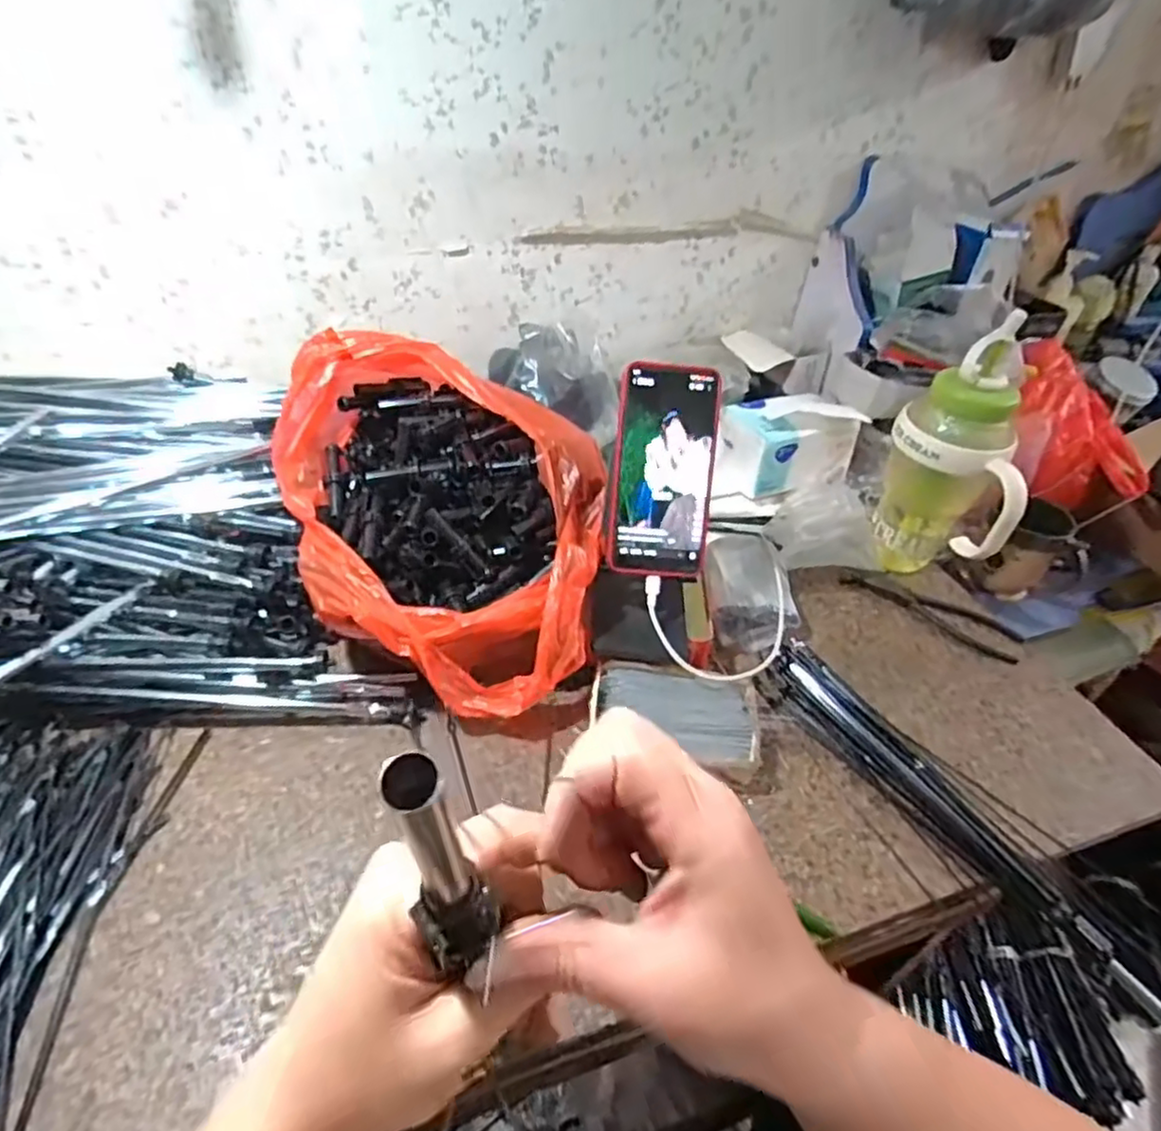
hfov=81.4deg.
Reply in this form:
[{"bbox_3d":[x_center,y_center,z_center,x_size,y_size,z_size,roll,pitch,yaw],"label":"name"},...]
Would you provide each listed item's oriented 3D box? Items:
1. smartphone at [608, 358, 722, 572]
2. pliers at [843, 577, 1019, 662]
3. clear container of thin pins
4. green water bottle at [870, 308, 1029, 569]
[{"bbox_3d":[0.067,-0.074,0.534,0.082,0.161,0.008,4,7,-3],"label":"smartphone"},{"bbox_3d":[0.352,0.049,0.684,0.171,0.017,0.052,21,43,21],"label":"pliers"},{"bbox_3d":[0.074,0.127,0.538,0.127,0.041,0.084,5,39,2],"label":"clear container of thin pins"},{"bbox_3d":[0.363,-0.091,0.661,0.126,0.248,0.095,22,43,21],"label":"green water bottle"}]

